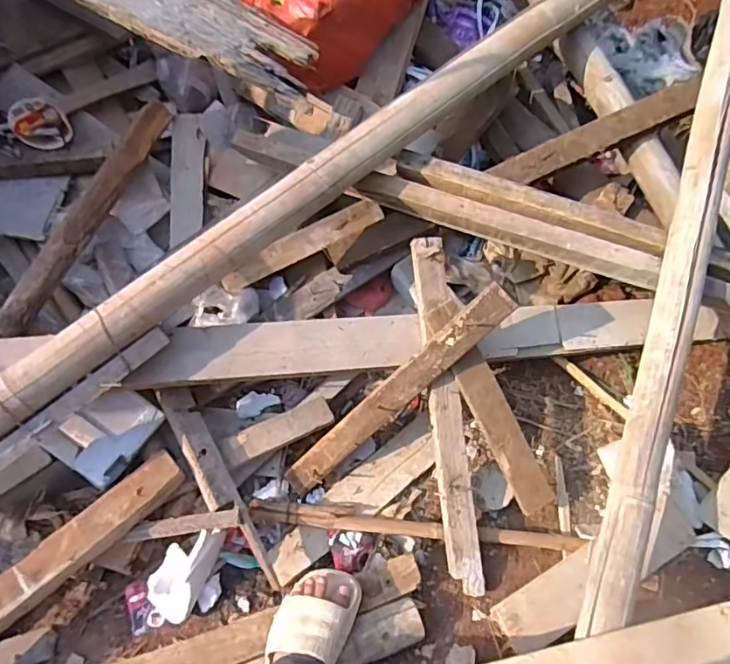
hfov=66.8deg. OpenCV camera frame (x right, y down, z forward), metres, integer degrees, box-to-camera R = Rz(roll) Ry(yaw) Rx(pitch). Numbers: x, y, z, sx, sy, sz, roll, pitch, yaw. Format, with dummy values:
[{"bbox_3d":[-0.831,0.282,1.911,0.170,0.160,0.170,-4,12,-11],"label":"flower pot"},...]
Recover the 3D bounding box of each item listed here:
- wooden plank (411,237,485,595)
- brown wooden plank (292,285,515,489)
[{"bbox_3d":[0.157,0.151,1.053,0.060,0.023,0.663,-6,87,-3],"label":"wooden plank"},{"bbox_3d":[0.050,0.124,1.053,0.565,0.032,0.067,-44,78,19],"label":"brown wooden plank"}]

